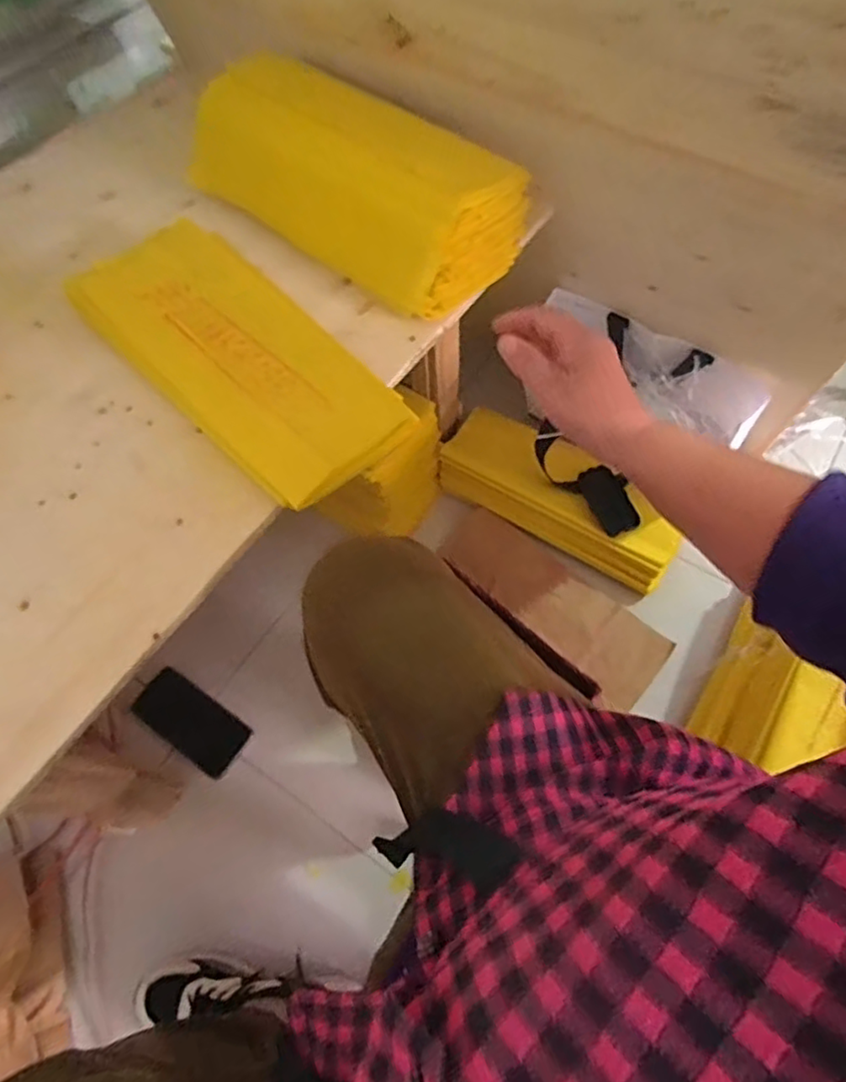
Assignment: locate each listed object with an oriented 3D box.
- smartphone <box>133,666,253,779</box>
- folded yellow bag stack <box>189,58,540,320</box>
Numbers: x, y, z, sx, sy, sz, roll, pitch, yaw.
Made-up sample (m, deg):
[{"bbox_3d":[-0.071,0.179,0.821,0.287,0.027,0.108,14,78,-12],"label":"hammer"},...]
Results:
[{"bbox_3d":[-0.320,0.245,0.870,0.171,0.010,0.077,31,67,17],"label":"smartphone"},{"bbox_3d":[-0.087,-0.401,0.690,0.384,0.091,0.171,35,69,19],"label":"folded yellow bag stack"}]

